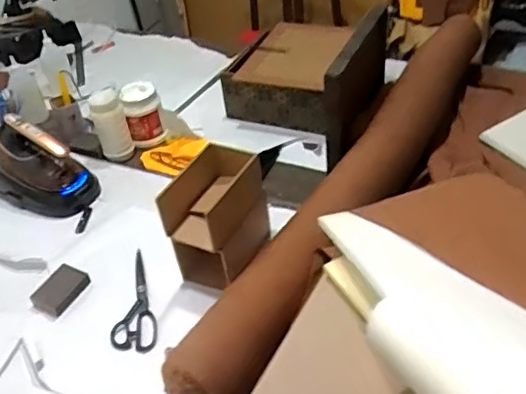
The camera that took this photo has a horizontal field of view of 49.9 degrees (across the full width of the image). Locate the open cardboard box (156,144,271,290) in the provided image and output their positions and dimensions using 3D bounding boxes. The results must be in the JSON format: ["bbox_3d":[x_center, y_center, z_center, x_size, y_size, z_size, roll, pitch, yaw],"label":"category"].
[{"bbox_3d":[-0.085,0.037,1.087,0.125,0.216,0.194,19,48,28],"label":"open cardboard box"}]

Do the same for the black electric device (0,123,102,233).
[{"bbox_3d":[-0.519,-0.066,1.286,0.311,0.185,0.125,13,45,23],"label":"black electric device"}]

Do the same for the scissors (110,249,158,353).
[{"bbox_3d":[-0.223,0.193,1.061,0.083,0.016,0.201,9,54,1],"label":"scissors"}]

